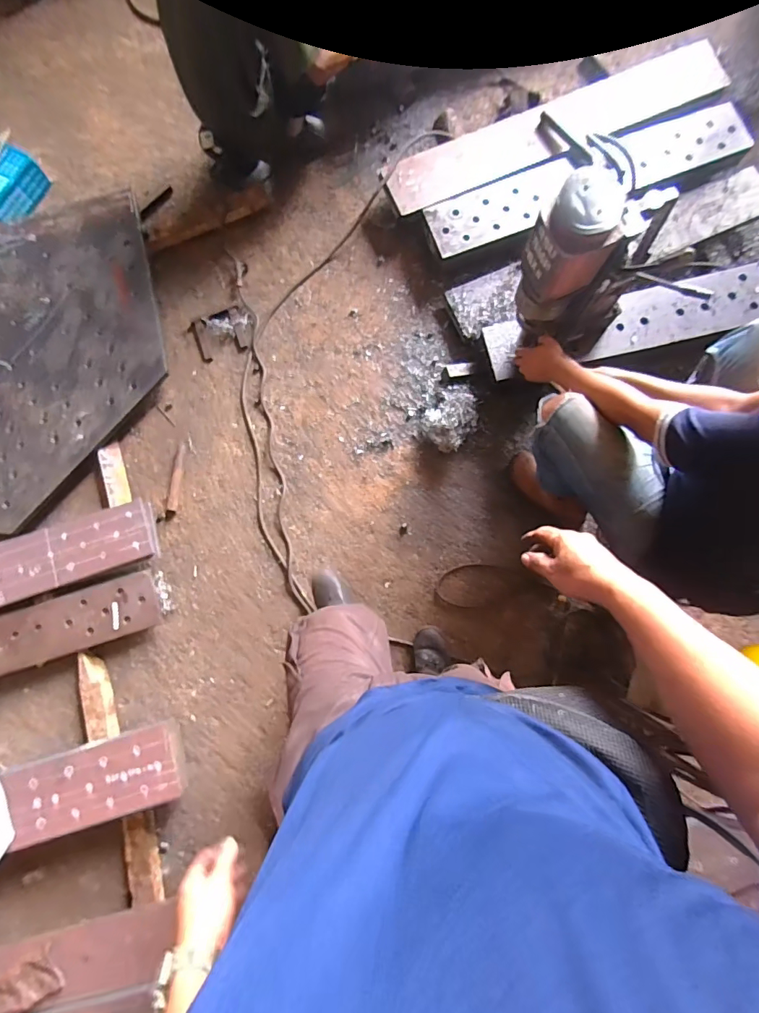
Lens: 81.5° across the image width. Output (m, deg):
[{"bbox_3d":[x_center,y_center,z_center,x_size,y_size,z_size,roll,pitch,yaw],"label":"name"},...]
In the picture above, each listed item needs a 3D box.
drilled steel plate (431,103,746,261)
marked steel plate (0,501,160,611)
[{"bbox_3d":[0.676,-1.083,1.467,1.063,0.042,0.219,-19,80,2],"label":"drilled steel plate"},{"bbox_3d":[-1.278,0.239,1.405,1.040,0.047,0.244,-20,82,-10],"label":"marked steel plate"}]

